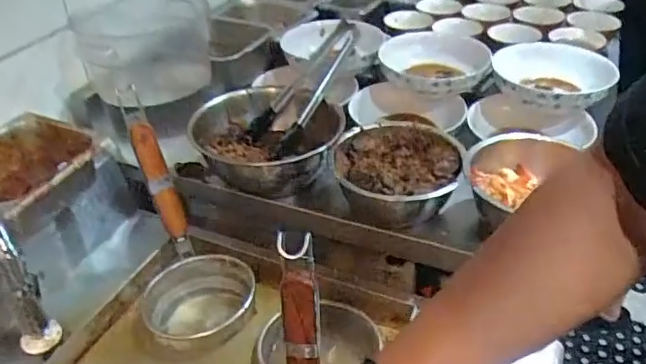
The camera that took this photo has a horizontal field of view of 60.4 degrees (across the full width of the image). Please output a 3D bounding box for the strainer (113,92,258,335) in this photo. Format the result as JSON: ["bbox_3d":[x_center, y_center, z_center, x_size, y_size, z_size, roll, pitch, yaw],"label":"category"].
[{"bbox_3d":[-0.184,0.036,0.673,0.129,0.303,0.105,-19,8,-20],"label":"strainer"}]

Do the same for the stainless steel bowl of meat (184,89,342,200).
[{"bbox_3d":[-0.070,-0.048,0.758,0.188,0.088,0.183,-2,37,1],"label":"stainless steel bowl of meat"}]

